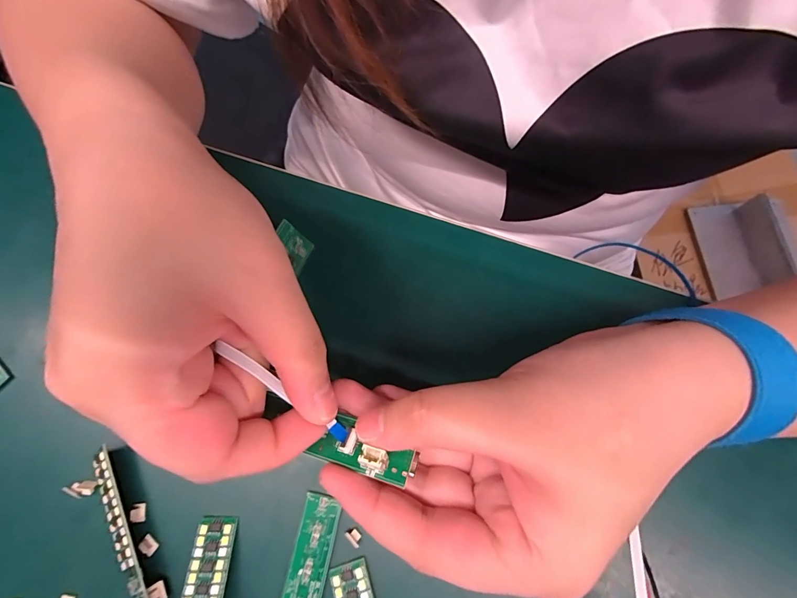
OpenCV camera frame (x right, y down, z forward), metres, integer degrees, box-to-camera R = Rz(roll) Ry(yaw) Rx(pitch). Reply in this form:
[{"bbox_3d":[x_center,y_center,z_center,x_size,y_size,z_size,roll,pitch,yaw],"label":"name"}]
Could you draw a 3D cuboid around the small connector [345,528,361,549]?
[{"bbox_3d":[-0.020,0.109,0.170,0.008,0.004,0.006,35,80,12],"label":"small connector"}]

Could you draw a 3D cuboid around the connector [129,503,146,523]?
[{"bbox_3d":[-0.125,0.102,0.178,0.005,0.004,0.008,-8,75,1],"label":"connector"}]

